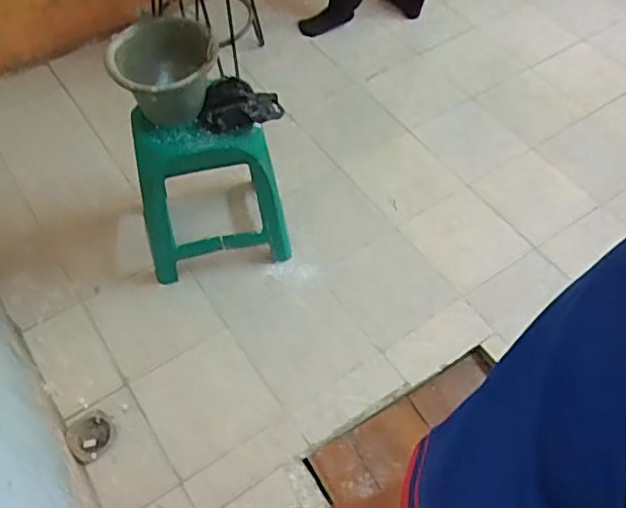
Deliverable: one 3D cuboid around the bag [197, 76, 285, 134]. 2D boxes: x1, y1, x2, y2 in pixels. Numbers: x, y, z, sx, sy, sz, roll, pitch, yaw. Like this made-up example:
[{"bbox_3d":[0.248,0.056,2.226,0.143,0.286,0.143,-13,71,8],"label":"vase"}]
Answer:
[{"bbox_3d":[-0.177,-0.377,1.512,0.209,0.071,0.139,4,56,2],"label":"bag"}]

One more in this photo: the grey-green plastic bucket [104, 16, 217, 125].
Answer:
[{"bbox_3d":[-0.359,-0.446,1.456,0.262,0.202,0.255,1,56,-1],"label":"grey-green plastic bucket"}]

